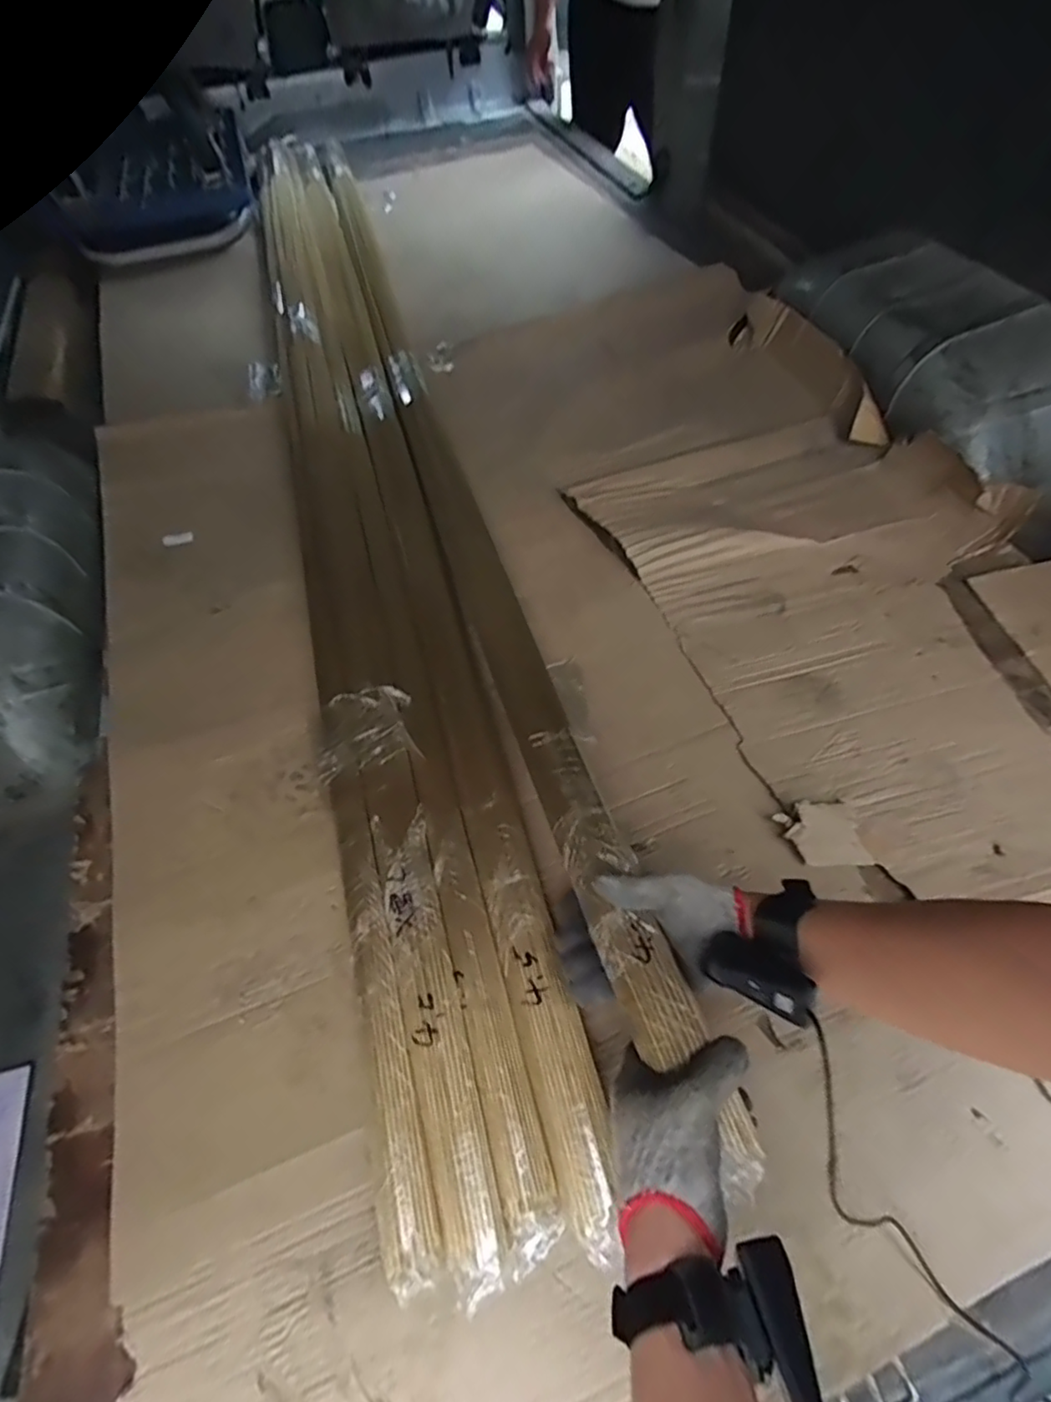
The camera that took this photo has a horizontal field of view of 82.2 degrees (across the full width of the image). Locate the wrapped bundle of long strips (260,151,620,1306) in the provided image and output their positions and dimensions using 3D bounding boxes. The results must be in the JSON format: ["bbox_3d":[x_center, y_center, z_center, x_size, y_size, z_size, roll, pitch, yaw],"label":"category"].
[{"bbox_3d":[-0.267,-0.333,0.909,0.210,0.050,1.784,-15,58,-6],"label":"wrapped bundle of long strips"}]

